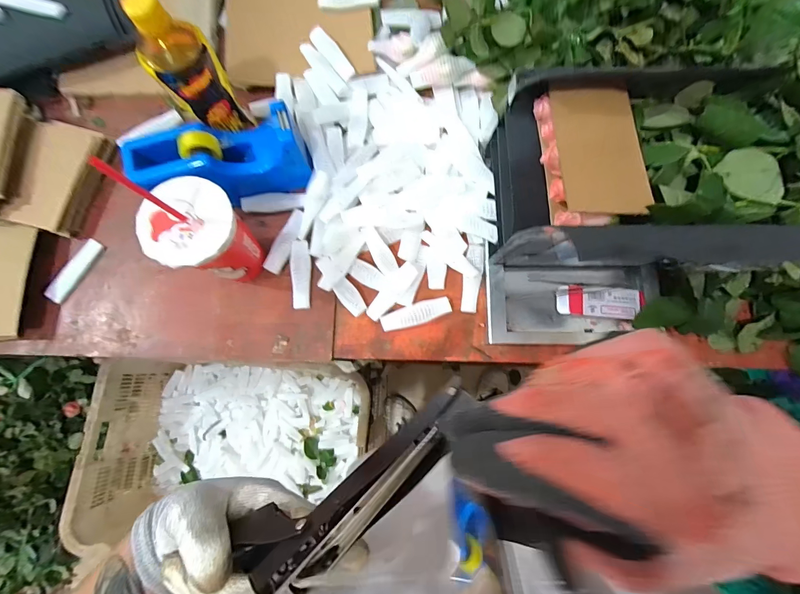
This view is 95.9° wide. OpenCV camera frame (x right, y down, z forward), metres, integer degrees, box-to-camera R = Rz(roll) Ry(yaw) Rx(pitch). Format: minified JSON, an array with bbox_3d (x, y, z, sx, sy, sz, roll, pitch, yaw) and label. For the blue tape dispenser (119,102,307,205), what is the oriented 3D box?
[{"bbox_3d":[-0.213,-0.174,0.439,0.191,0.073,0.091,-2,79,-1],"label":"blue tape dispenser"}]

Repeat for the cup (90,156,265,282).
[{"bbox_3d":[-0.205,-0.069,0.375,0.085,0.191,0.085,0,79,0],"label":"cup"}]

